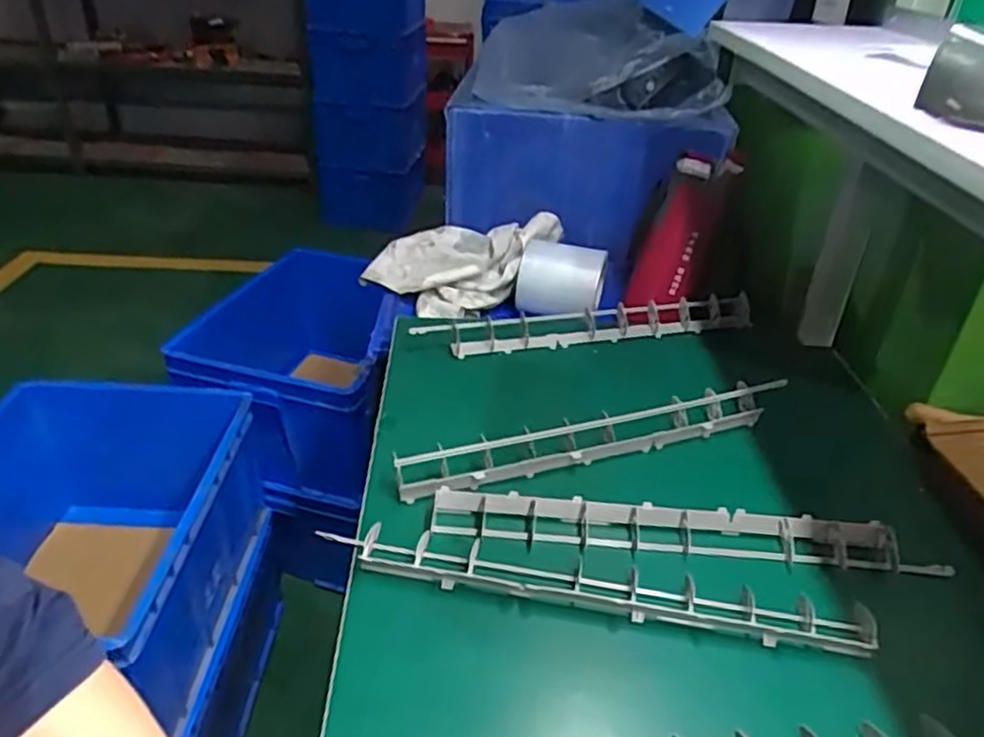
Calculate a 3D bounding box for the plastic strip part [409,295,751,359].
[{"bbox_3d":[0.132,-0.061,0.966,0.469,0.042,0.055,-5,34,-13],"label":"plastic strip part"}]

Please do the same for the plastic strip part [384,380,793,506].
[{"bbox_3d":[0.112,0.065,0.749,0.425,0.031,0.045,-9,35,-19],"label":"plastic strip part"}]

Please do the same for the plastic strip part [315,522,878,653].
[{"bbox_3d":[0.080,0.182,0.601,0.447,0.023,0.042,8,33,7],"label":"plastic strip part"}]

